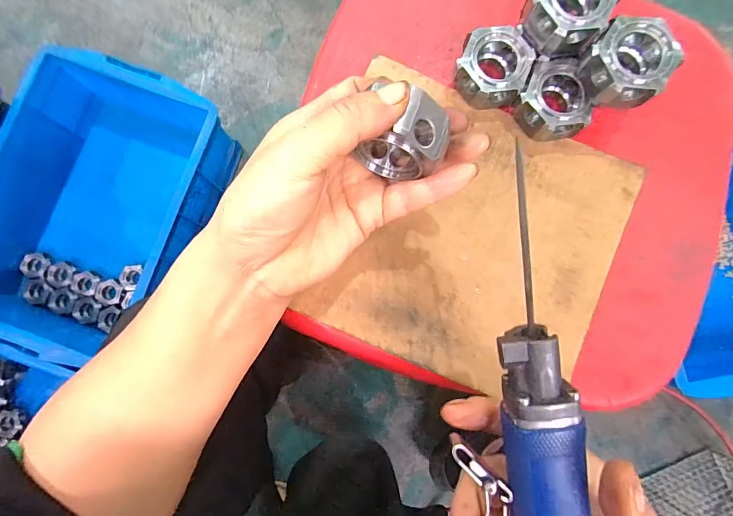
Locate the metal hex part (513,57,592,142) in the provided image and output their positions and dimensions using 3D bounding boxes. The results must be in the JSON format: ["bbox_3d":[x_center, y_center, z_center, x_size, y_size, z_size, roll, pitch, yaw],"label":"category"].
[{"bbox_3d":[0.121,-0.099,0.265,0.043,0.033,0.042,33,83,4],"label":"metal hex part"}]

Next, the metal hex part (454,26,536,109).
[{"bbox_3d":[0.083,-0.125,0.269,0.044,0.031,0.045,21,82,2],"label":"metal hex part"}]

